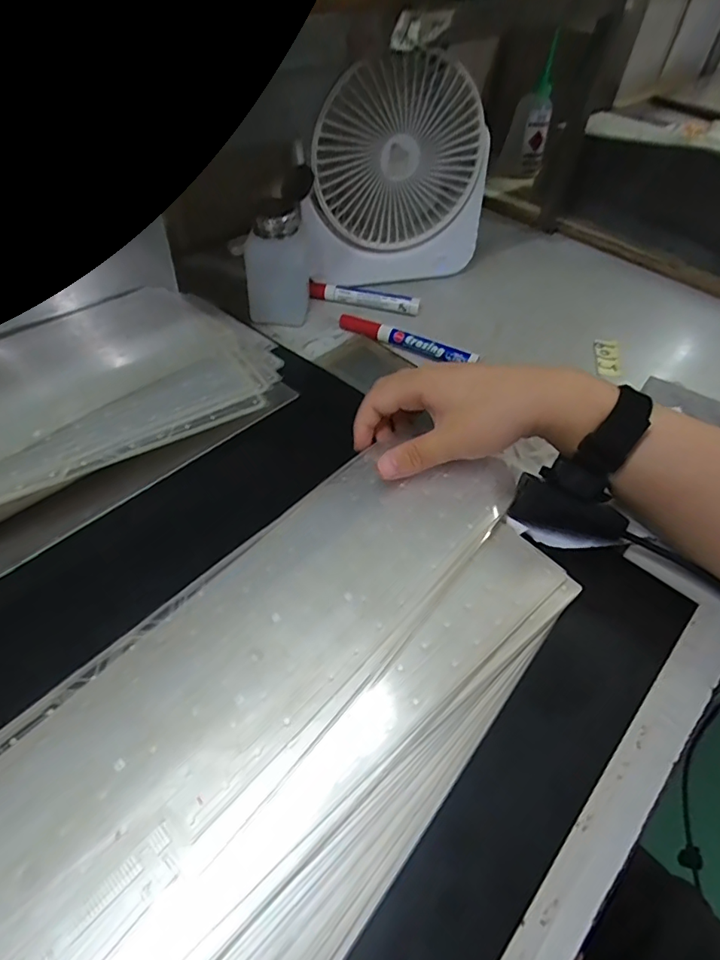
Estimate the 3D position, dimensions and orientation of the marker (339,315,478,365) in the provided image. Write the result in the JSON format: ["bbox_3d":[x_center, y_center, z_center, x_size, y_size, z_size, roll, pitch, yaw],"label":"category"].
[{"bbox_3d":[0.042,-0.129,0.483,0.136,0.018,0.012,25,52,18],"label":"marker"}]

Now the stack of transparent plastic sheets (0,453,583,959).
[{"bbox_3d":[-0.062,0.130,0.251,0.179,0.019,0.422,34,57,23],"label":"stack of transparent plastic sheets"}]

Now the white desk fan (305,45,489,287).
[{"bbox_3d":[0.034,-0.278,0.497,0.172,0.190,0.045,-10,50,-11],"label":"white desk fan"}]

